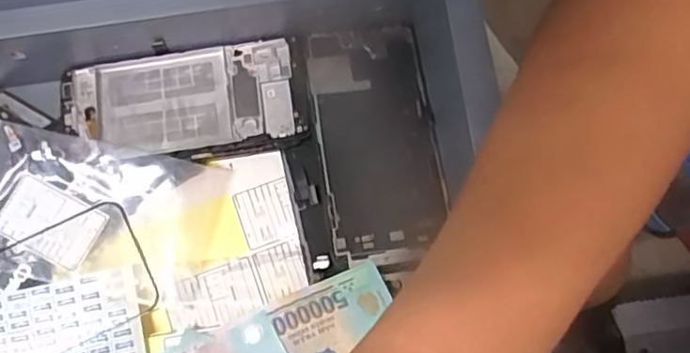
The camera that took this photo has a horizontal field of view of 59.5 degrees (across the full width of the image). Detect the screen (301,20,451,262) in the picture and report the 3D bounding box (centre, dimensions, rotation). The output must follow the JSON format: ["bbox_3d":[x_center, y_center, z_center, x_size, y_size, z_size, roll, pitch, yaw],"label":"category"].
[{"bbox_3d":[0.019,-0.026,0.374,0.070,0.005,0.144,-6,73,-8],"label":"screen"}]

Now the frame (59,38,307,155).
[{"bbox_3d":[-0.105,-0.048,0.383,0.146,0.008,0.065,-8,78,-2],"label":"frame"}]

